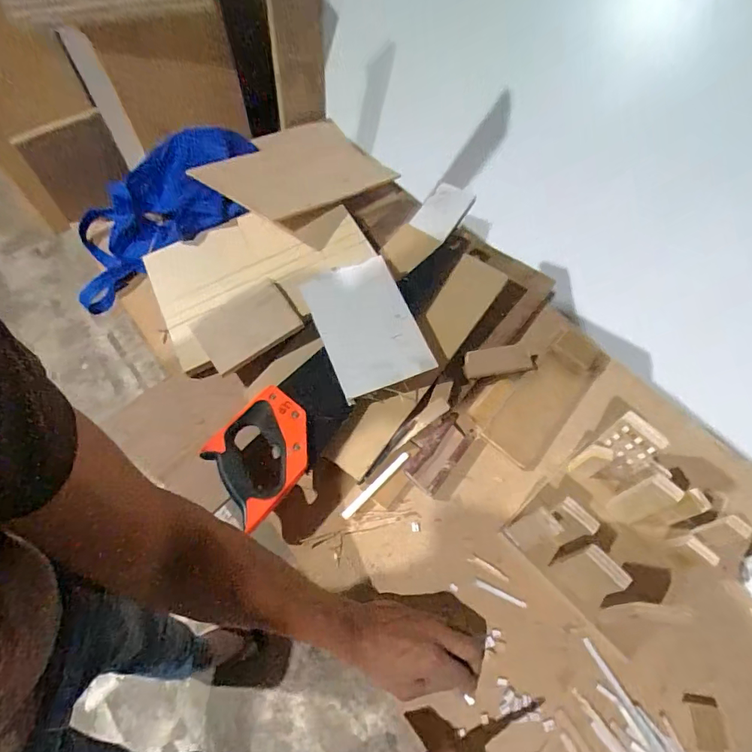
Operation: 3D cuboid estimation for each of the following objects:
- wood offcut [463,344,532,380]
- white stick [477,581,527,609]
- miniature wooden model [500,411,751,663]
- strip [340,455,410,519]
[{"bbox_3d":[0.167,-0.020,0.622,0.093,0.011,0.039,-8,60,-5],"label":"wood offcut"},{"bbox_3d":[0.137,0.240,0.495,0.055,0.007,0.007,22,64,11],"label":"white stick"},{"bbox_3d":[0.266,0.171,0.475,0.171,0.108,0.188,-39,67,-21],"label":"miniature wooden model"},{"bbox_3d":[-0.001,0.132,0.546,0.105,0.010,0.011,-39,67,-21],"label":"strip"}]

